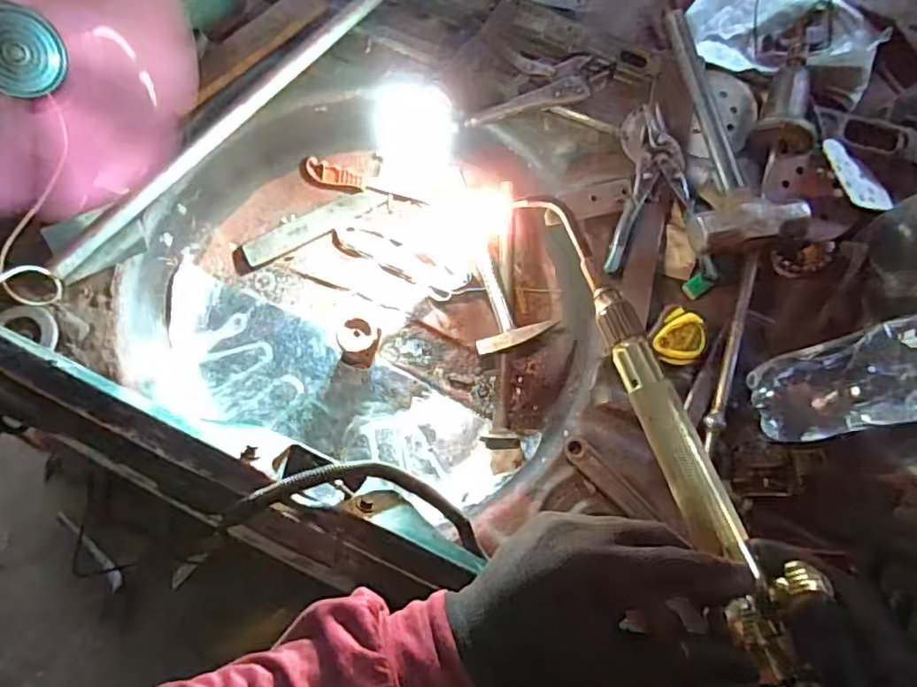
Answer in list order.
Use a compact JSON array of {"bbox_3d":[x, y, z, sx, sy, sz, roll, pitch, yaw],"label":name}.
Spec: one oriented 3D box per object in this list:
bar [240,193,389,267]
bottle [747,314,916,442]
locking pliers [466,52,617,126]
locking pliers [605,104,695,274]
[{"bbox_3d":[-0.221,-0.184,0.923,0.226,0.013,0.040,-27,84,-7],"label":"bar"},{"bbox_3d":[0.485,0.020,0.617,0.332,0.075,0.105,-21,78,25],"label":"bottle"},{"bbox_3d":[0.107,-0.357,0.813,0.204,0.022,0.091,-15,79,-1],"label":"locking pliers"},{"bbox_3d":[0.243,-0.193,0.741,0.087,0.023,0.230,11,80,3],"label":"locking pliers"}]

